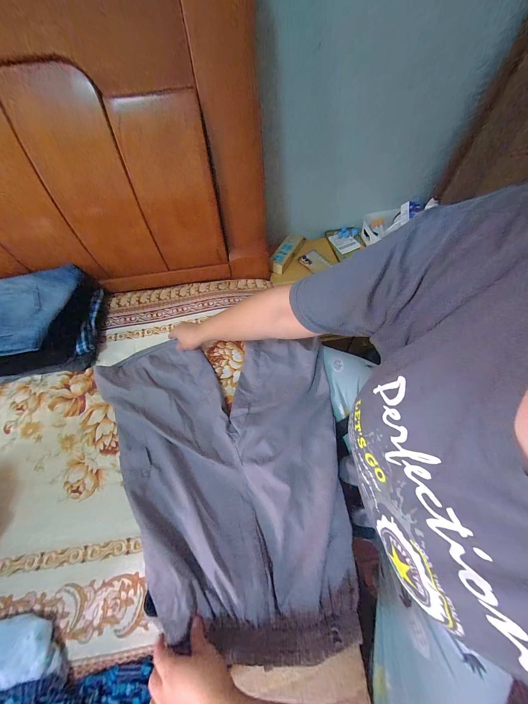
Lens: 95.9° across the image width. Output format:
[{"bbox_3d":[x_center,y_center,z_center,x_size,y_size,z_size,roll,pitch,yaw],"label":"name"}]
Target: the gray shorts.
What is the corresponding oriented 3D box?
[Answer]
[{"bbox_3d":[-0.104,0.204,0.476,0.504,0.051,0.515,0,61,3],"label":"gray shorts"}]

